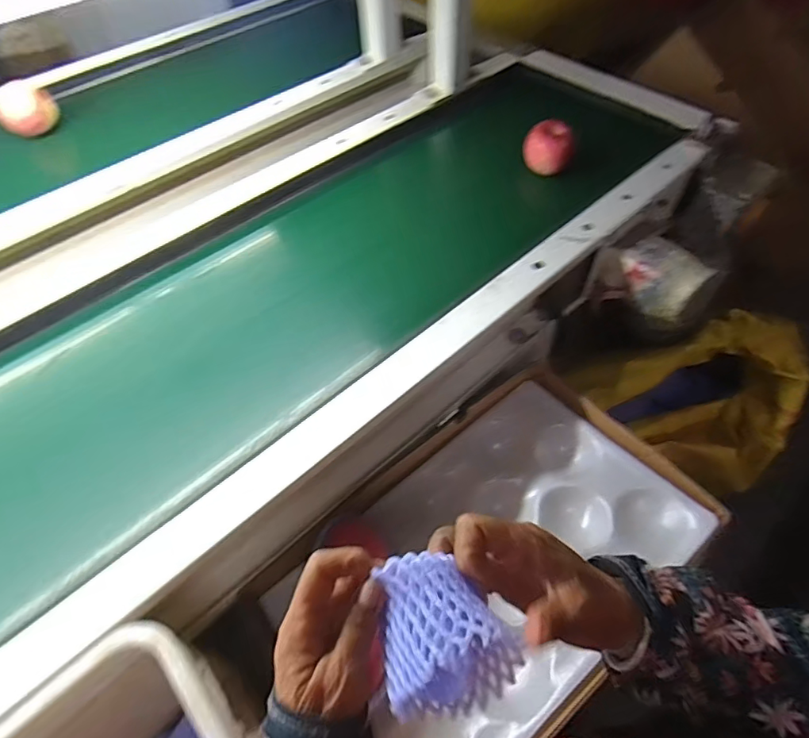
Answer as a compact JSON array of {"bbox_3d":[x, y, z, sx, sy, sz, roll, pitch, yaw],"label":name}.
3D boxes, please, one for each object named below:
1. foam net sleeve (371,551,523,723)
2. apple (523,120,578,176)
[{"bbox_3d":[0.017,0.137,0.265,0.073,0.041,0.075,-11,55,-5],"label":"foam net sleeve"},{"bbox_3d":[0.234,-0.357,0.804,0.079,0.069,0.074,13,56,12],"label":"apple"}]

